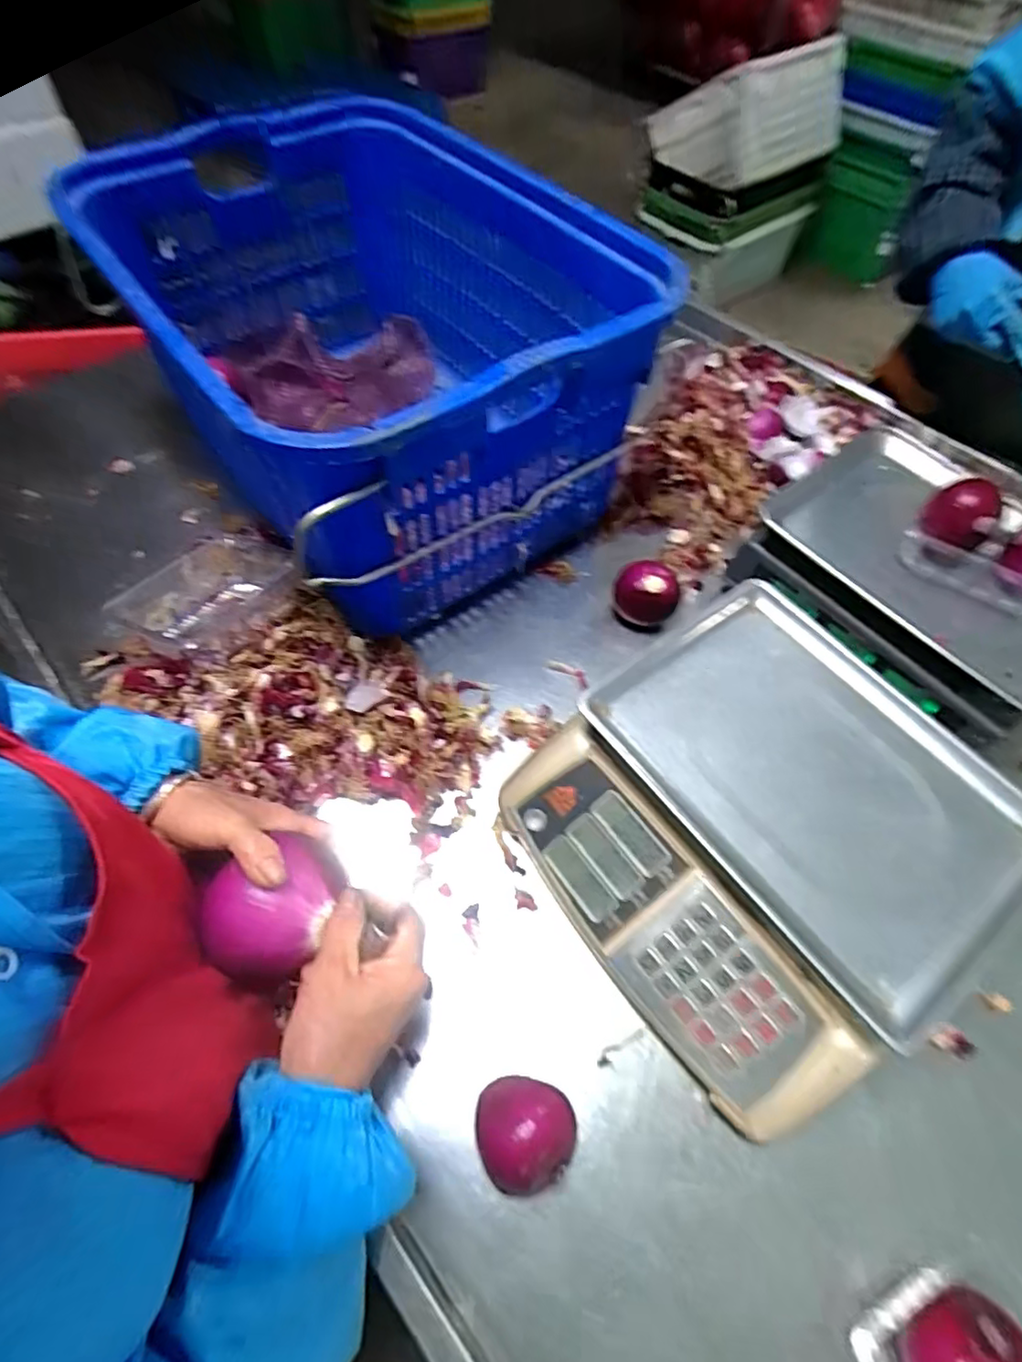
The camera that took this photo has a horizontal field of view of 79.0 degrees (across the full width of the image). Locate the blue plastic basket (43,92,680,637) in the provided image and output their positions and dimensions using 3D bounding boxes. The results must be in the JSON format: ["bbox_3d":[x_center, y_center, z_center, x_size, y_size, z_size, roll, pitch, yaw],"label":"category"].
[{"bbox_3d":[-0.164,-0.366,0.723,0.440,0.347,0.586,-34,65,-20],"label":"blue plastic basket"}]

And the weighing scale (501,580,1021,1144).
[{"bbox_3d":[0.214,0.124,0.542,0.342,0.109,0.336,-33,65,-19],"label":"weighing scale"}]

